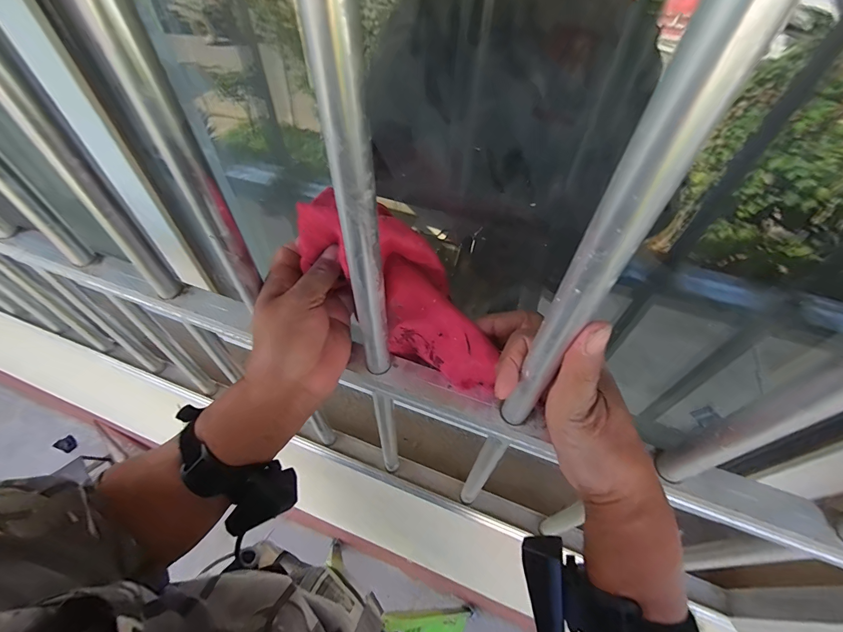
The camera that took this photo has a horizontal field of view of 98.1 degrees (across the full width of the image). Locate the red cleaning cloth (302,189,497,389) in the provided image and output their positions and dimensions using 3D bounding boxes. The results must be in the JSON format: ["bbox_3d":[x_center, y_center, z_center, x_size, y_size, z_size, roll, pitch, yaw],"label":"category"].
[{"bbox_3d":[-0.012,-0.021,0.325,0.210,0.071,0.076,48,61,-4],"label":"red cleaning cloth"}]

